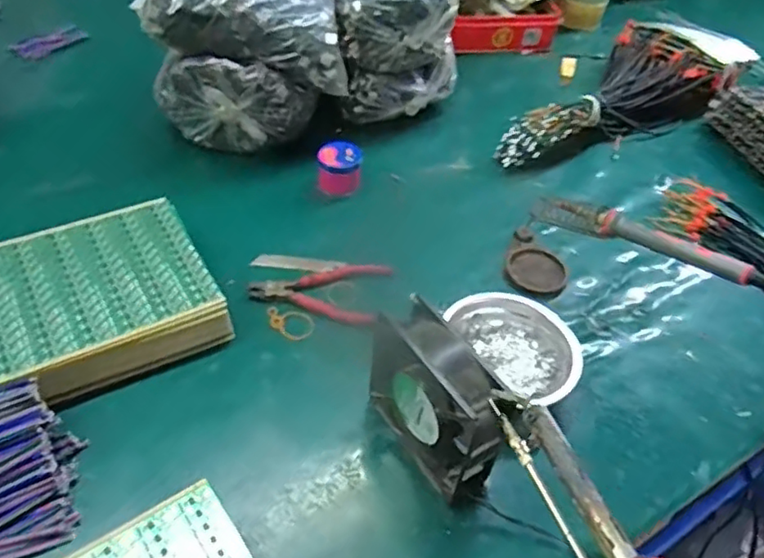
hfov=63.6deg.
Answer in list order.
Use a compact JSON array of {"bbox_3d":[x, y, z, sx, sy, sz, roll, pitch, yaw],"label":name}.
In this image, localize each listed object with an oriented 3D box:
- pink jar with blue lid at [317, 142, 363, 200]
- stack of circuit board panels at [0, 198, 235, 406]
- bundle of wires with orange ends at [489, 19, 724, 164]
[{"bbox_3d":[-0.049,-0.135,0.746,0.045,0.052,0.049,3,45,-3],"label":"pink jar with blue lid"},{"bbox_3d":[-0.270,0.019,0.585,0.198,0.057,0.178,-22,51,-26],"label":"stack of circuit board panels"},{"bbox_3d":[0.343,-0.246,0.870,0.181,0.082,0.384,34,51,22],"label":"bundle of wires with orange ends"}]

